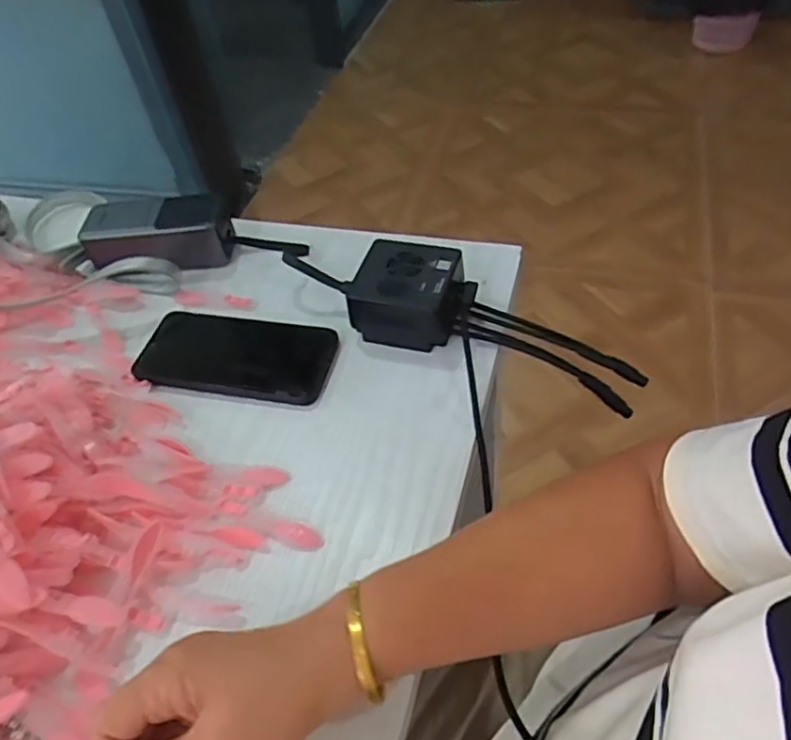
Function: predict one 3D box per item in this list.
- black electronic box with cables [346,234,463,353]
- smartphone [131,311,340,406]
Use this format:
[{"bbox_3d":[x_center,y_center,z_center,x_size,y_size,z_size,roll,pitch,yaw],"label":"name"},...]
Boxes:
[{"bbox_3d":[0.009,-0.063,0.509,0.081,0.049,0.073,8,51,12],"label":"black electronic box with cables"},{"bbox_3d":[-0.127,-0.015,0.512,0.154,0.013,0.076,6,51,11],"label":"smartphone"}]

